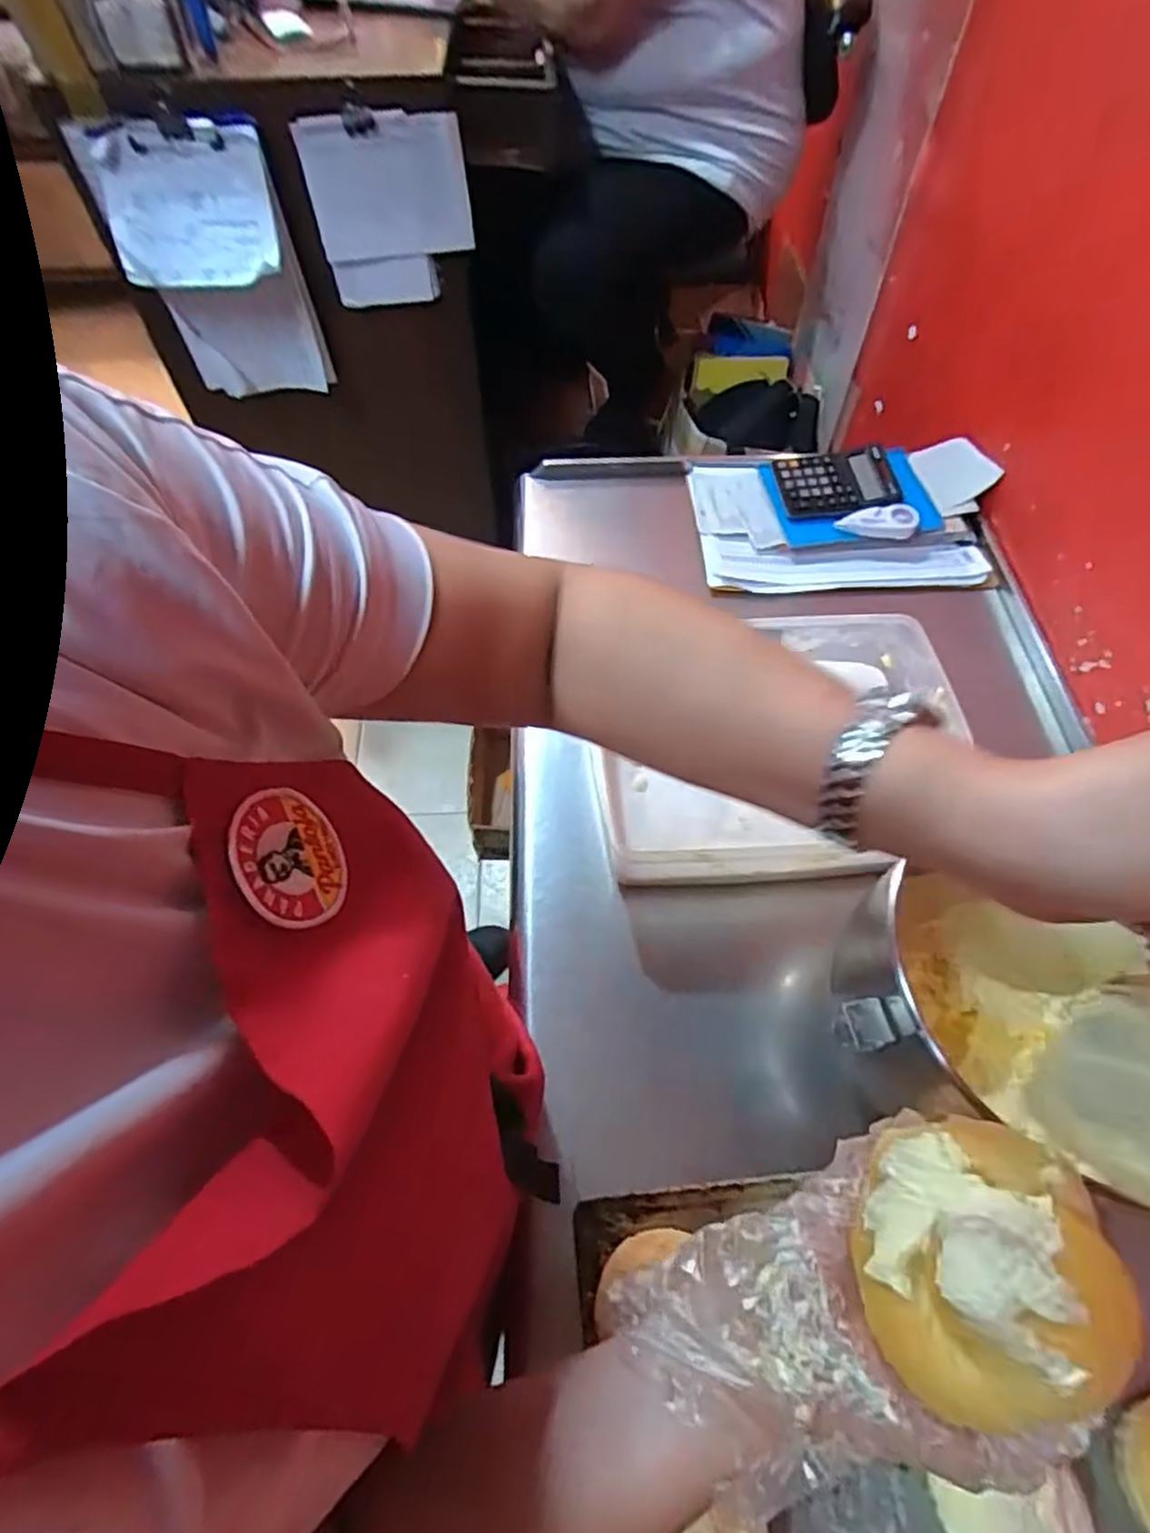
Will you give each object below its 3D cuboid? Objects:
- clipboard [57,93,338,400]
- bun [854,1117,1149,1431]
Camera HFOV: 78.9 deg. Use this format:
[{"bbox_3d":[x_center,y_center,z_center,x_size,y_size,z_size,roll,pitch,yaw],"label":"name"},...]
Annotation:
[{"bbox_3d":[-0.525,-0.722,1.014,0.237,0.335,0.049,-14,35,-3],"label":"clipboard"},{"bbox_3d":[0.150,0.181,0.254,0.073,0.047,0.090,9,60,4],"label":"bun"}]

